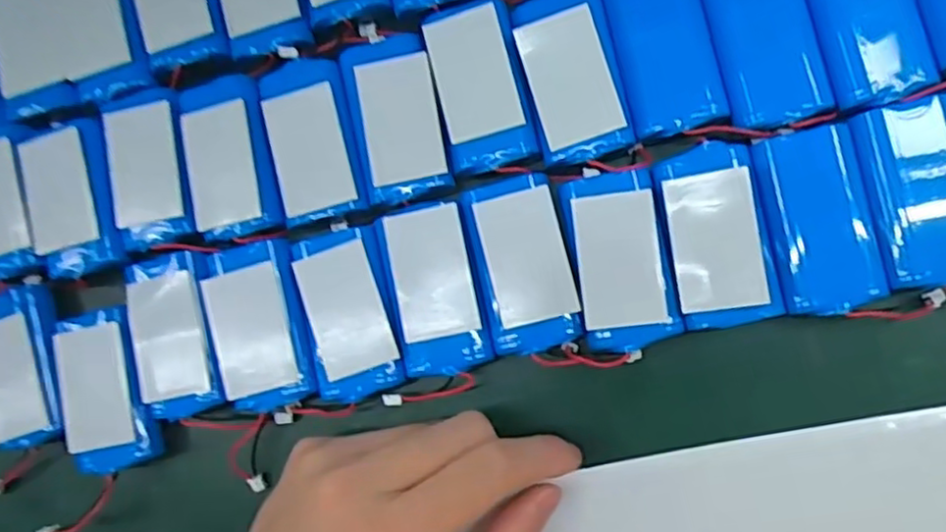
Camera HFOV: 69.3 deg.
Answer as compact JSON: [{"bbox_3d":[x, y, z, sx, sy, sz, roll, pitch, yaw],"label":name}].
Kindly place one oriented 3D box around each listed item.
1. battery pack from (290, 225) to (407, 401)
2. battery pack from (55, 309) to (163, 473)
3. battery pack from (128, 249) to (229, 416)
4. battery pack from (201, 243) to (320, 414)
[{"bbox_3d":[-0.050,0.019,0.277,0.037,0.009,0.065,-14,82,7],"label":"battery pack"},{"bbox_3d":[-0.157,0.052,0.288,0.036,0.009,0.068,-18,81,7],"label":"battery pack"},{"bbox_3d":[-0.125,0.029,0.284,0.037,0.008,0.066,-13,82,7],"label":"battery pack"},{"bbox_3d":[-0.089,0.024,0.280,0.039,0.005,0.067,-16,81,7],"label":"battery pack"}]

